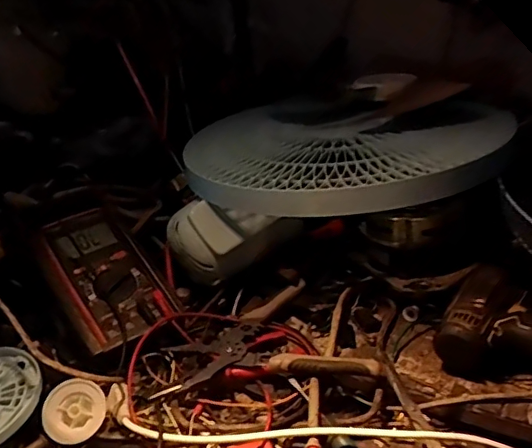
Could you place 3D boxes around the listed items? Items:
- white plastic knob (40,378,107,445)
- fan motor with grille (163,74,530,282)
[{"bbox_3d":[-0.169,0.164,0.494,0.051,0.007,0.053,5,61,-9],"label":"white plastic knob"},{"bbox_3d":[0.095,-0.066,0.705,0.387,0.160,0.331,3,24,12],"label":"fan motor with grille"}]

